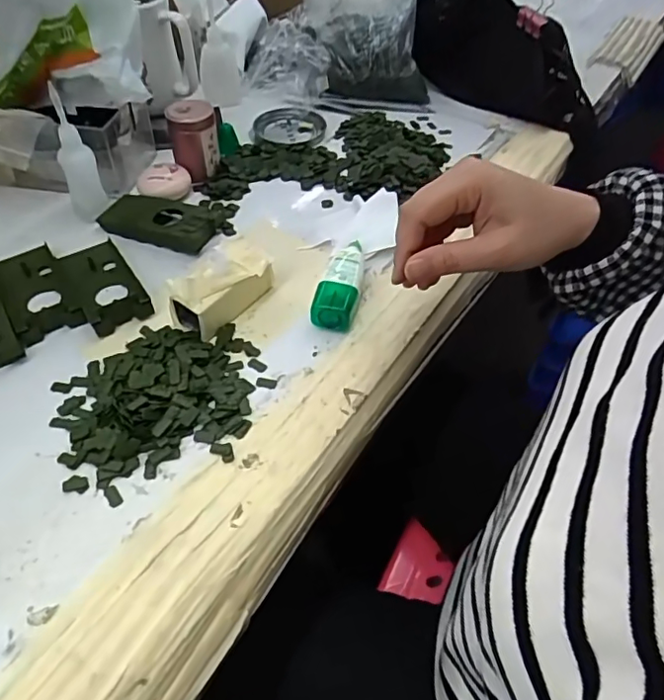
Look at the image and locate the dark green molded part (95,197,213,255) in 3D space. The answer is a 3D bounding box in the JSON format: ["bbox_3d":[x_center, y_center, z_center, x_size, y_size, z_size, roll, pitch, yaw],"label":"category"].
[{"bbox_3d":[-0.153,-0.117,0.496,0.106,0.018,0.051,16,51,13],"label":"dark green molded part"}]

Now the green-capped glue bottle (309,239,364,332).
[{"bbox_3d":[0.008,-0.056,0.442,0.031,0.025,0.093,9,50,7],"label":"green-capped glue bottle"}]

